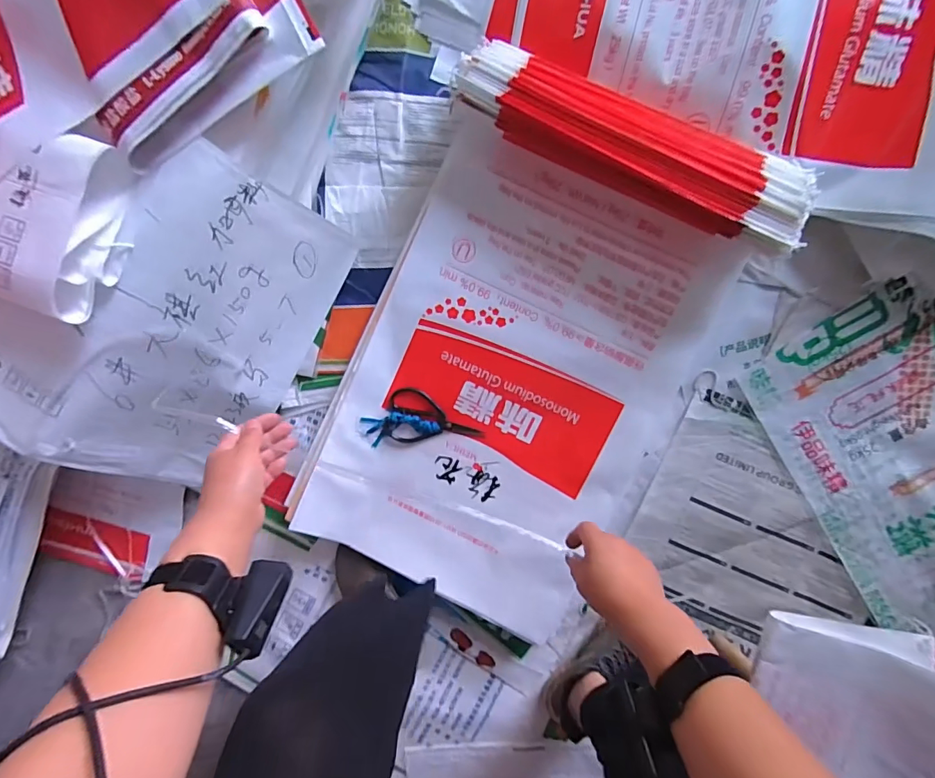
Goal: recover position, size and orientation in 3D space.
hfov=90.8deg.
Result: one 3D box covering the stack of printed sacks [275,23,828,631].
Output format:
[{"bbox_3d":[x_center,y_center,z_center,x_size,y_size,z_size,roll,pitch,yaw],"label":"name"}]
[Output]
[{"bbox_3d":[0.083,-0.027,0.756,0.541,0.134,0.836,23,97,2],"label":"stack of printed sacks"}]

